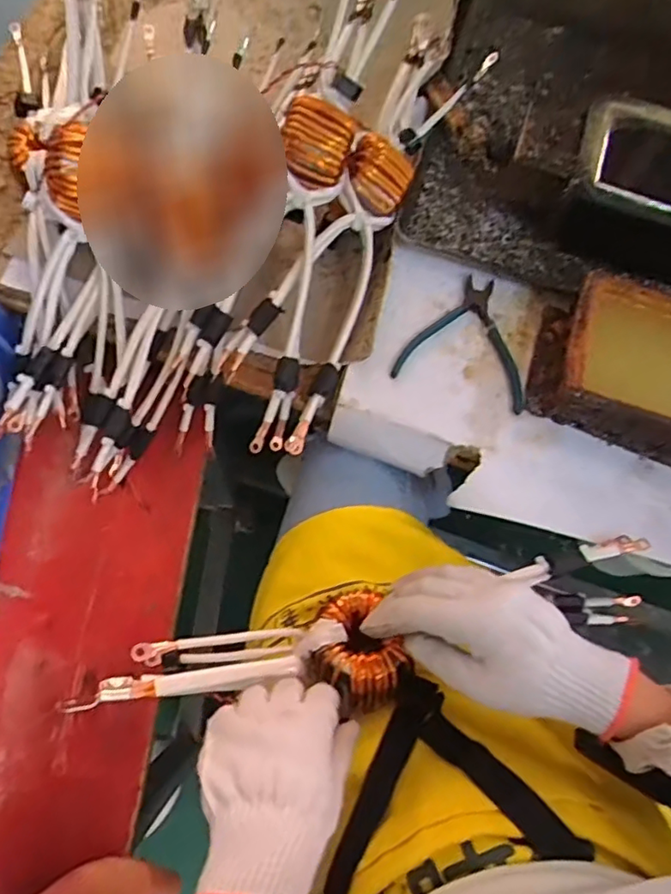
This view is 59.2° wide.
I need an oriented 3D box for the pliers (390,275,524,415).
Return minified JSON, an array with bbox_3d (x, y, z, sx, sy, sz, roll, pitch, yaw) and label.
[{"bbox_3d":[0.134,-0.111,0.589,0.129,0.008,0.130,16,71,0],"label":"pliers"}]

